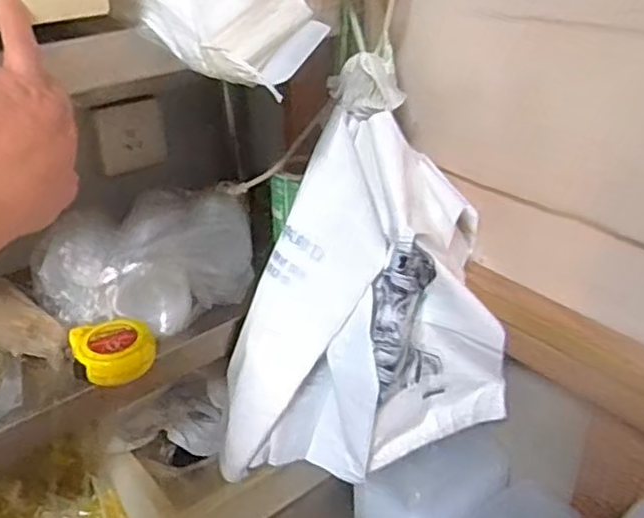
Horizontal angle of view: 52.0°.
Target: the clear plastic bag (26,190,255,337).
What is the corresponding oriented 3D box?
[{"bbox_3d":[-0.165,-0.009,0.694,0.253,0.096,0.159,-26,39,-35],"label":"clear plastic bag"}]

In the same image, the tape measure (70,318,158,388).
[{"bbox_3d":[-0.189,0.084,0.601,0.070,0.029,0.062,-12,32,-16],"label":"tape measure"}]

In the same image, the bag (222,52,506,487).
[{"bbox_3d":[0.035,0.030,0.656,0.297,0.364,0.143,-12,32,-17],"label":"bag"}]

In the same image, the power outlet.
[{"bbox_3d":[-0.240,-0.153,0.830,0.022,0.077,0.091,21,38,33],"label":"power outlet"}]

